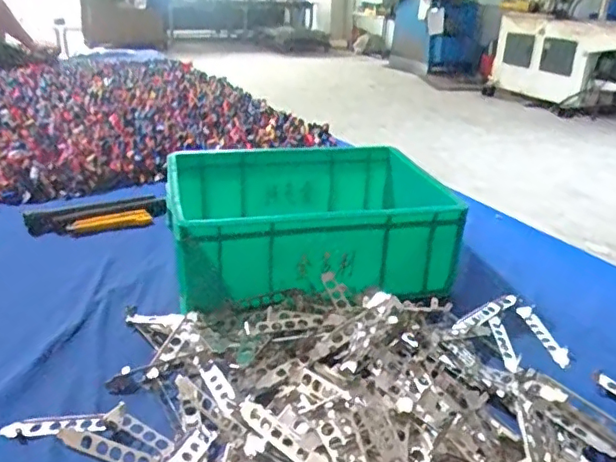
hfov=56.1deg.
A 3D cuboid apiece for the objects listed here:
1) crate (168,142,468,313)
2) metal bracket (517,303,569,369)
[{"bbox_3d":[-0.004,-0.018,0.931,0.437,0.136,0.344,-7,25,-21],"label":"crate"},{"bbox_3d":[0.317,0.136,0.772,0.028,0.014,0.128,0,23,-6],"label":"metal bracket"}]

